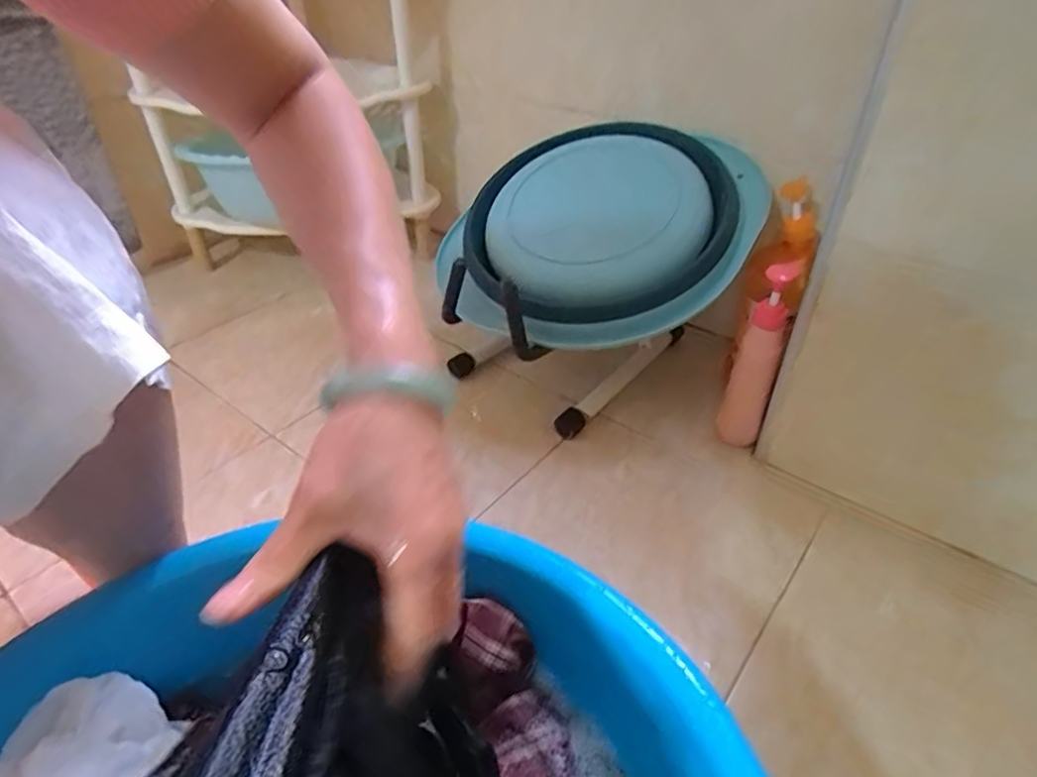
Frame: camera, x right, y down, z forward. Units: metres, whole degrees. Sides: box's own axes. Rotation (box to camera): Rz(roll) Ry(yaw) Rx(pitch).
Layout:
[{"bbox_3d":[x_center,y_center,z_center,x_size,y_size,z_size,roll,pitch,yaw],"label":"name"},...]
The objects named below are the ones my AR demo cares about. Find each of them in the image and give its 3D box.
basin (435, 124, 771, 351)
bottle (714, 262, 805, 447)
[{"bbox_3d":[0.099,-0.194,0.763,0.343,0.064,0.328,-6,62,11],"label":"basin"},{"bbox_3d":[0.274,-0.032,0.711,0.050,0.219,0.053,15,39,18],"label":"bottle"}]

